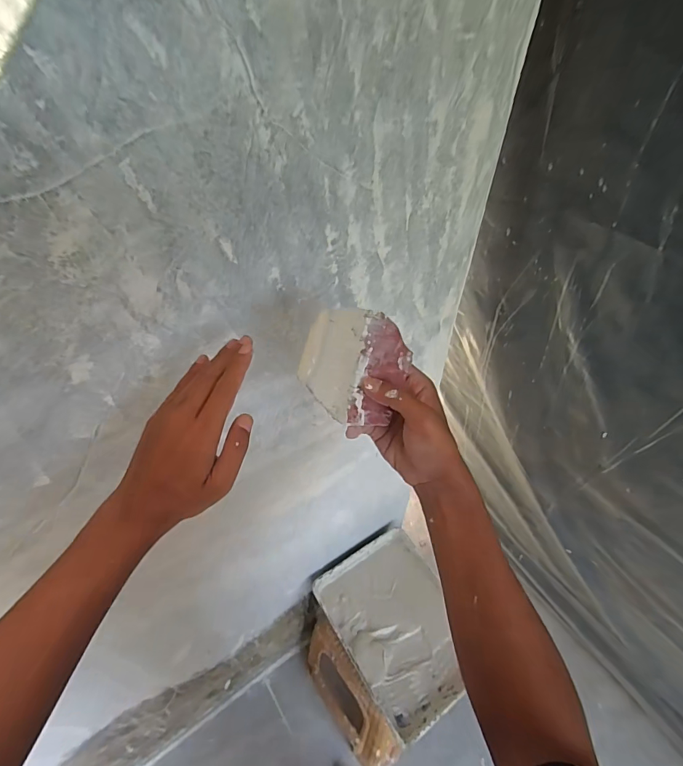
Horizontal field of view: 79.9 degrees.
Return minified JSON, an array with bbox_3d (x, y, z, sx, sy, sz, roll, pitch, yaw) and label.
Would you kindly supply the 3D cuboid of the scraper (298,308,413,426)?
[{"bbox_3d":[0.014,-0.015,0.351,0.097,0.096,0.004,22,-8,-25],"label":"scraper"}]

